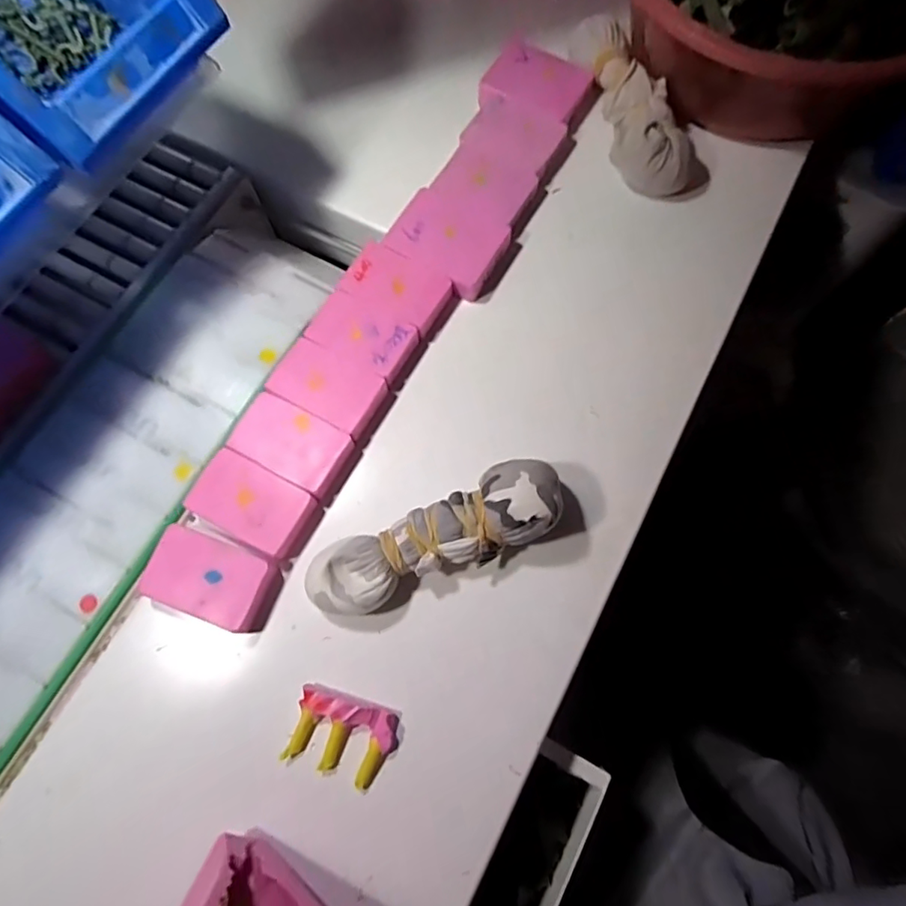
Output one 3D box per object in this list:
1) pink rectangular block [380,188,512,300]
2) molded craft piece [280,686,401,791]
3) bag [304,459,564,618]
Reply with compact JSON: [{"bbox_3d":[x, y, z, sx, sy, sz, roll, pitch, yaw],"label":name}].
[{"bbox_3d":[-0.003,-0.154,0.407,0.080,0.021,0.060,30,76,11],"label":"pink rectangular block"},{"bbox_3d":[-0.062,0.162,0.316,0.059,0.016,0.041,14,74,7],"label":"molded craft piece"},{"bbox_3d":[-0.011,0.052,0.329,0.153,0.045,0.044,-23,73,-5],"label":"bag"}]

